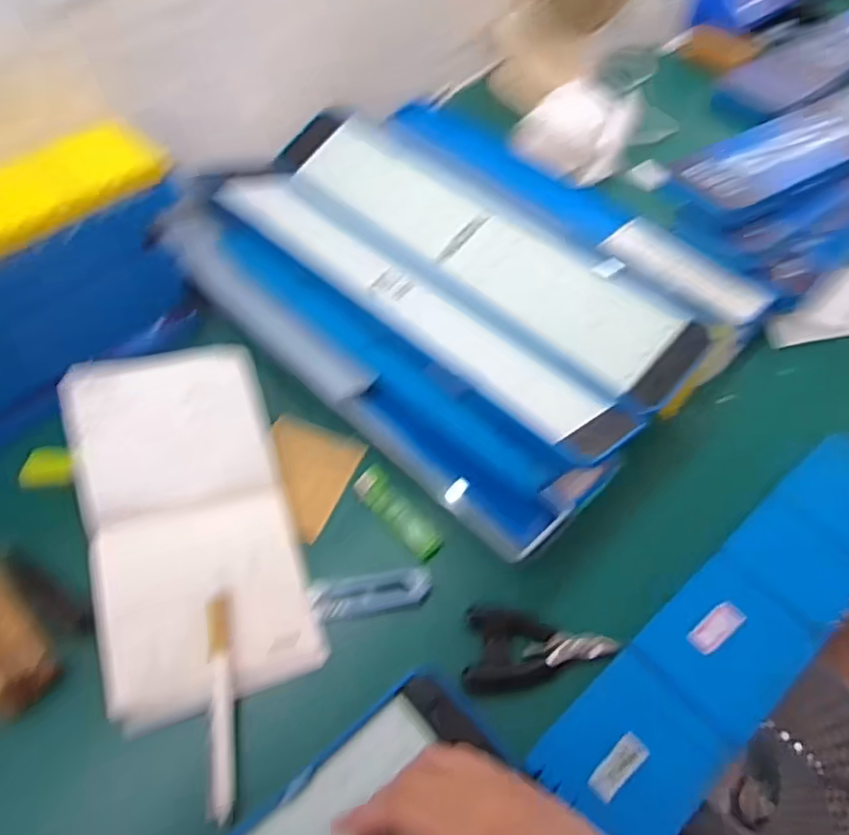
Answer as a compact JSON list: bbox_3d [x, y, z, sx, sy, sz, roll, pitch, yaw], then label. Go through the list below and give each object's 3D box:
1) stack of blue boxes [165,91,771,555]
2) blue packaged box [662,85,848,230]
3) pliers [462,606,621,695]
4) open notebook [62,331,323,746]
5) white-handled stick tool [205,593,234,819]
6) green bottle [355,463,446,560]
[{"bbox_3d":[0.038,-0.140,0.565,0.362,0.073,0.431,-39,66,-24],"label":"stack of blue boxes"},{"bbox_3d":[0.450,-0.309,0.669,0.477,0.025,0.106,-28,62,-19],"label":"blue packaged box"},{"bbox_3d":[0.074,0.152,0.409,0.093,0.008,0.054,6,56,2],"label":"pliers"},{"bbox_3d":[-0.160,0.063,0.438,0.130,0.019,0.247,-10,66,-25],"label":"open notebook"},{"bbox_3d":[-0.122,0.168,0.382,0.013,0.008,0.123,-8,57,-7],"label":"white-handled stick tool"},{"bbox_3d":[-0.019,0.066,0.460,0.021,0.015,0.079,-36,64,-23],"label":"green bottle"}]

